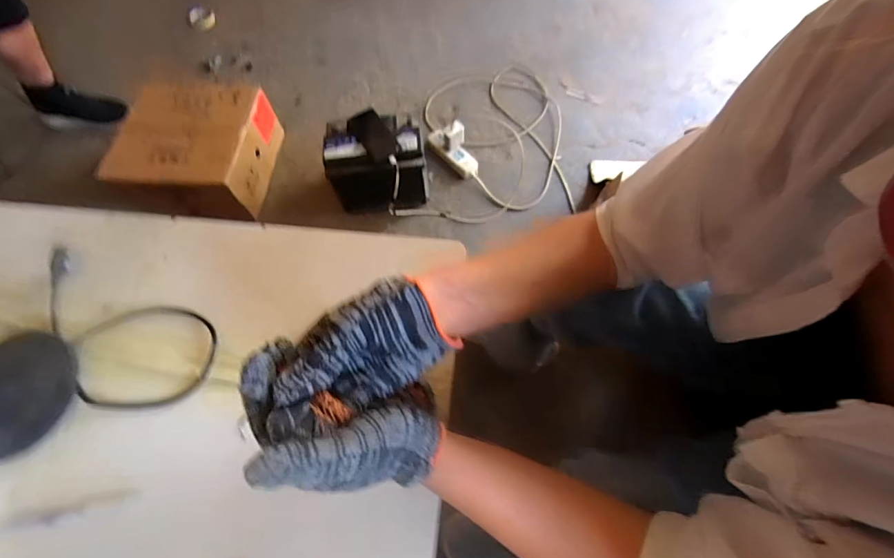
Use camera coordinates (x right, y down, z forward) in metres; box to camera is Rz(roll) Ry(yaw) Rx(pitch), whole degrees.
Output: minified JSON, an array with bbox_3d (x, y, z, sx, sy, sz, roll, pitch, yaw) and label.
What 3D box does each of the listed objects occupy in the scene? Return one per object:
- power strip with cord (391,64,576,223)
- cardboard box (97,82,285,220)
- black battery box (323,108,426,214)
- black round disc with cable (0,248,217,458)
[{"bbox_3d":[0.099,-0.407,1.114,0.460,0.063,0.509,-2,65,2],"label":"power strip with cord"},{"bbox_3d":[-0.642,-0.337,1.046,0.281,0.150,0.347,4,66,5],"label":"cardboard box"},{"bbox_3d":[-0.174,-0.288,1.014,0.230,0.185,0.191,-10,65,-2],"label":"black battery box"},{"bbox_3d":[-0.425,0.107,0.462,0.256,0.015,0.220,23,67,8],"label":"black round disc with cable"}]

